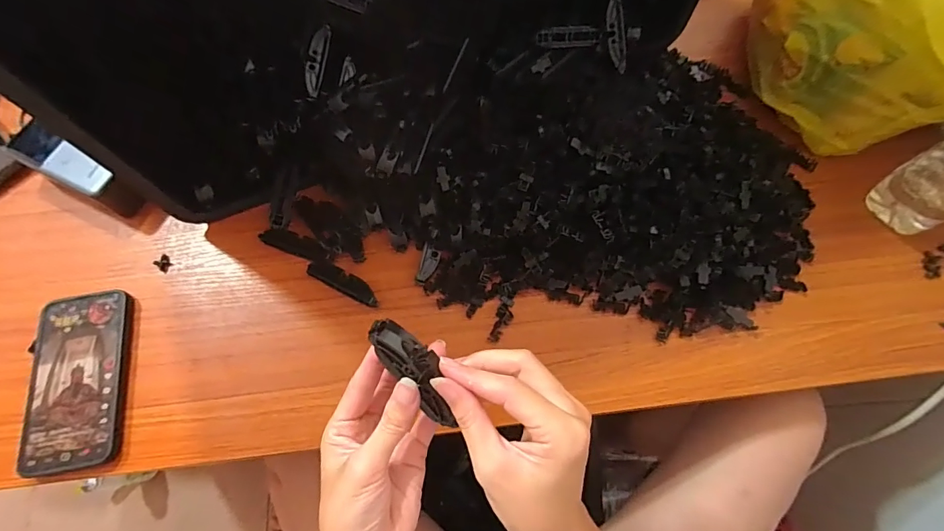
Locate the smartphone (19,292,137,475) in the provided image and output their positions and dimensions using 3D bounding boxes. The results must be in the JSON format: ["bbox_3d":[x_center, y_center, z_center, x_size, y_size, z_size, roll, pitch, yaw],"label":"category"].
[{"bbox_3d":[-0.365,0.105,0.415,0.083,0.015,0.160,-11,70,-3],"label":"smartphone"}]

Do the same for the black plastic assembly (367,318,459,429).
[{"bbox_3d":[-0.030,0.062,0.254,0.022,0.017,0.074,-34,100,-11],"label":"black plastic assembly"}]

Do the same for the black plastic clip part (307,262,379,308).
[{"bbox_3d":[-0.127,0.017,0.443,0.081,0.011,0.019,27,72,10],"label":"black plastic clip part"}]

